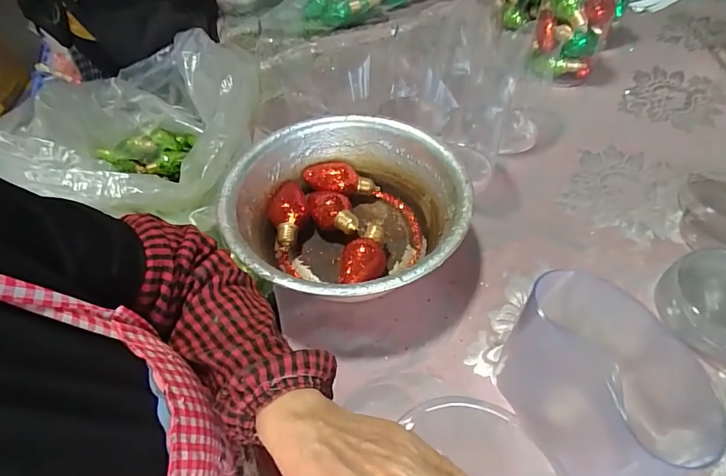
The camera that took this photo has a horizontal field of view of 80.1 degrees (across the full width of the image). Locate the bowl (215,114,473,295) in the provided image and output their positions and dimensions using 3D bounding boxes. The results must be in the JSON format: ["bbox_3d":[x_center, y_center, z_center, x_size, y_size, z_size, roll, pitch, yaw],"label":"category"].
[{"bbox_3d":[-0.019,-0.027,0.533,0.270,0.097,0.270,0,50,0],"label":"bowl"}]

